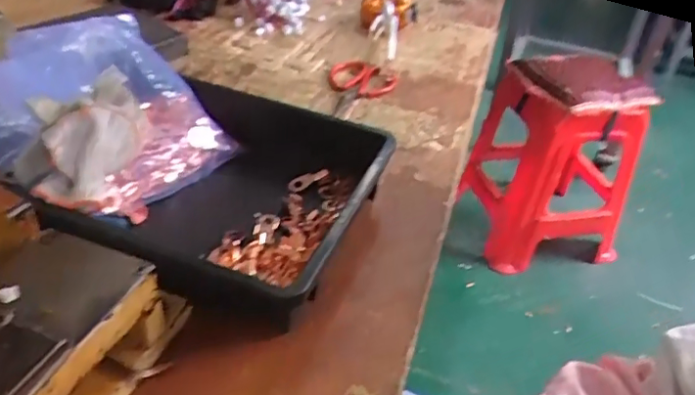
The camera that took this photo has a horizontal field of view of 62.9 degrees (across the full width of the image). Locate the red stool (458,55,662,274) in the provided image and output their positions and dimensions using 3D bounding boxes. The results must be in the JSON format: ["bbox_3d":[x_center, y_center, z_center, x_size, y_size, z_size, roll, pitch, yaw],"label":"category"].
[{"bbox_3d":[0.536,-0.108,1.467,0.333,0.488,0.322,0,37,-9],"label":"red stool"}]

